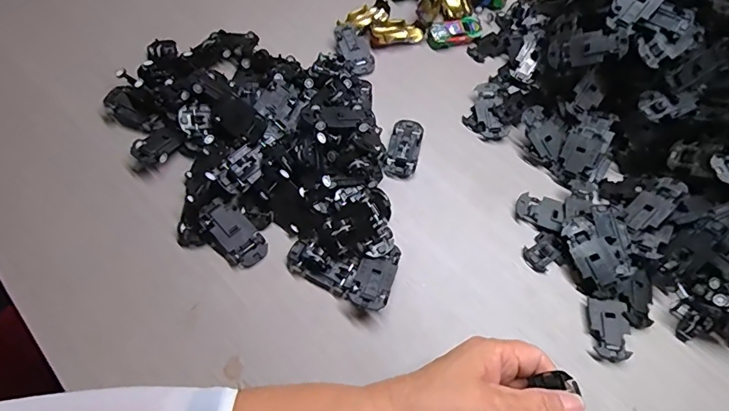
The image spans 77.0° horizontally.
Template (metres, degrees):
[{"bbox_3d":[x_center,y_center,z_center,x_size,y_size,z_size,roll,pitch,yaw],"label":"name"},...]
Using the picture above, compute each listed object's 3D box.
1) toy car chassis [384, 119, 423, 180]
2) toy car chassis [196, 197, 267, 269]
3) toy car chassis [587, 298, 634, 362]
[{"bbox_3d":[0.039,-0.058,0.442,0.029,0.012,0.068,13,60,5],"label":"toy car chassis"},{"bbox_3d":[-0.110,0.022,0.383,0.061,0.016,0.034,39,65,18],"label":"toy car chassis"},{"bbox_3d":[0.192,0.097,0.359,0.029,0.011,0.046,5,60,0],"label":"toy car chassis"}]

